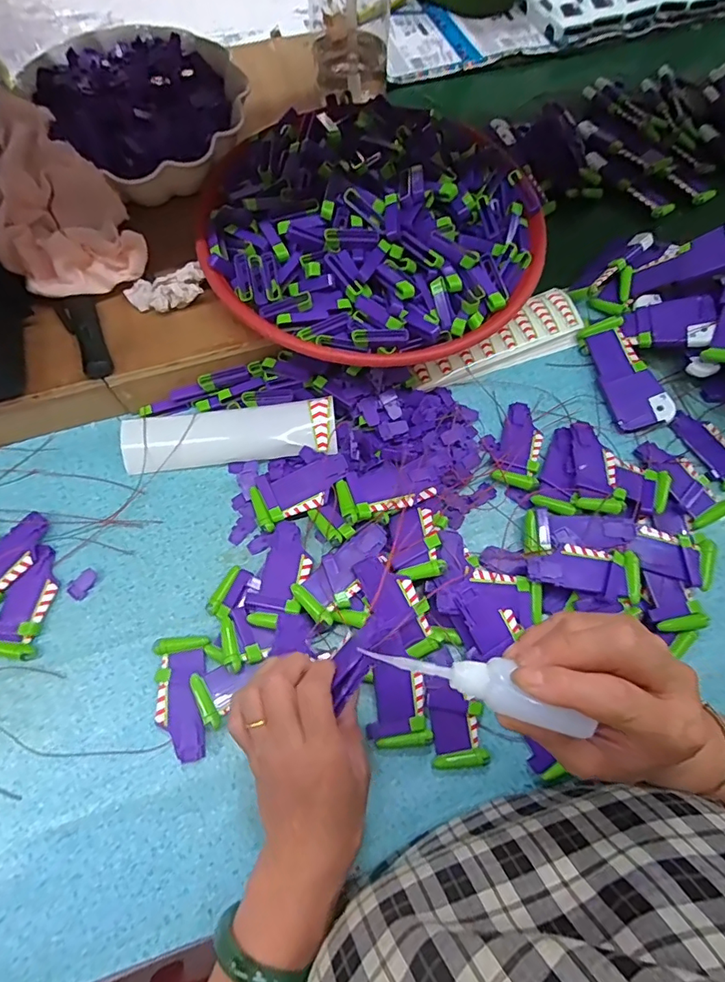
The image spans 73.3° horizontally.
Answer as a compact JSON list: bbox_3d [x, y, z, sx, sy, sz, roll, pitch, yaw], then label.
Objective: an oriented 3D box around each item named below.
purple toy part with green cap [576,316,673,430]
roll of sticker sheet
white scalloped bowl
[{"bbox_3d":[0.260,-0.117,0.486,0.049,0.017,0.117,-21,72,19],"label":"purple toy part with green cap"},{"bbox_3d":[-0.122,-0.050,0.446,0.192,0.037,0.047,-4,70,-4],"label":"roll of sticker sheet"},{"bbox_3d":[-0.211,-0.382,0.478,0.184,0.057,0.212,-32,73,-13],"label":"white scalloped bowl"}]

